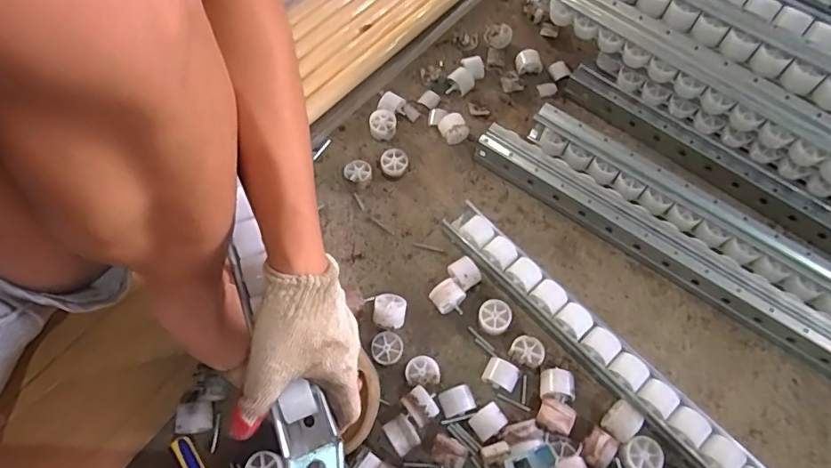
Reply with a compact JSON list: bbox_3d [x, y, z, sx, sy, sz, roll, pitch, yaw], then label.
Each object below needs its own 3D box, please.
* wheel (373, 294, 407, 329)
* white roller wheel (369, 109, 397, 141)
[{"bbox_3d":[-0.028,0.088,0.557,0.035,0.035,0.039,4,65,2],"label":"wheel"},{"bbox_3d":[-0.044,-0.144,0.670,0.035,0.026,0.038,0,67,1],"label":"white roller wheel"}]

